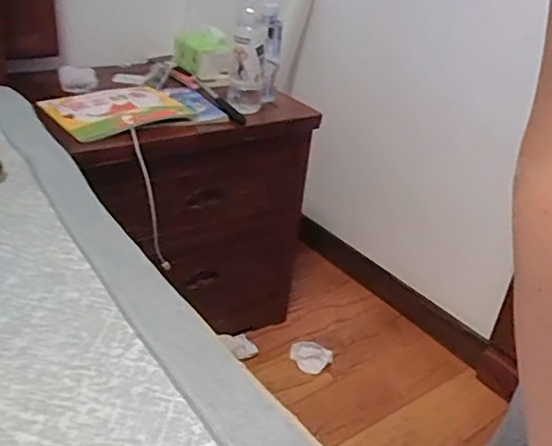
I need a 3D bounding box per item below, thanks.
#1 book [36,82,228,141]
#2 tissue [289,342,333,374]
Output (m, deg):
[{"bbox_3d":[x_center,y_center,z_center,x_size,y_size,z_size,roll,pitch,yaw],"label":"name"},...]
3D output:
[{"bbox_3d":[-0.259,-0.223,1.097,0.301,0.013,0.229,-18,37,-36],"label":"book"},{"bbox_3d":[0.079,0.300,1.329,0.085,0.020,0.088,-19,38,-40],"label":"tissue"}]

